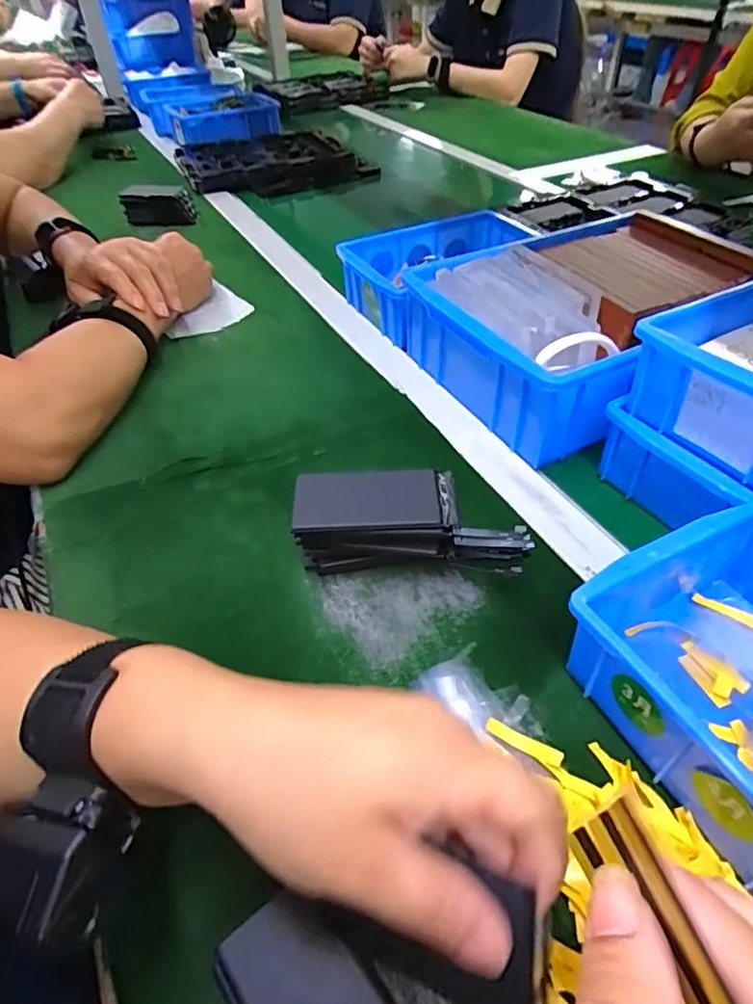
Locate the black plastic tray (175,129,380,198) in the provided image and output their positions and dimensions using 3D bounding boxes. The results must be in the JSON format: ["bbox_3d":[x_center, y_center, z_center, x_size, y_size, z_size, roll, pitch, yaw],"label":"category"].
[{"bbox_3d":[-0.180,-0.607,0.987,0.312,0.034,0.246,-17,46,-14],"label":"black plastic tray"}]

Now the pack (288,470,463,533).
[{"bbox_3d":[0.000,-0.001,0.319,0.090,0.011,0.041,-1,46,1],"label":"pack"}]

